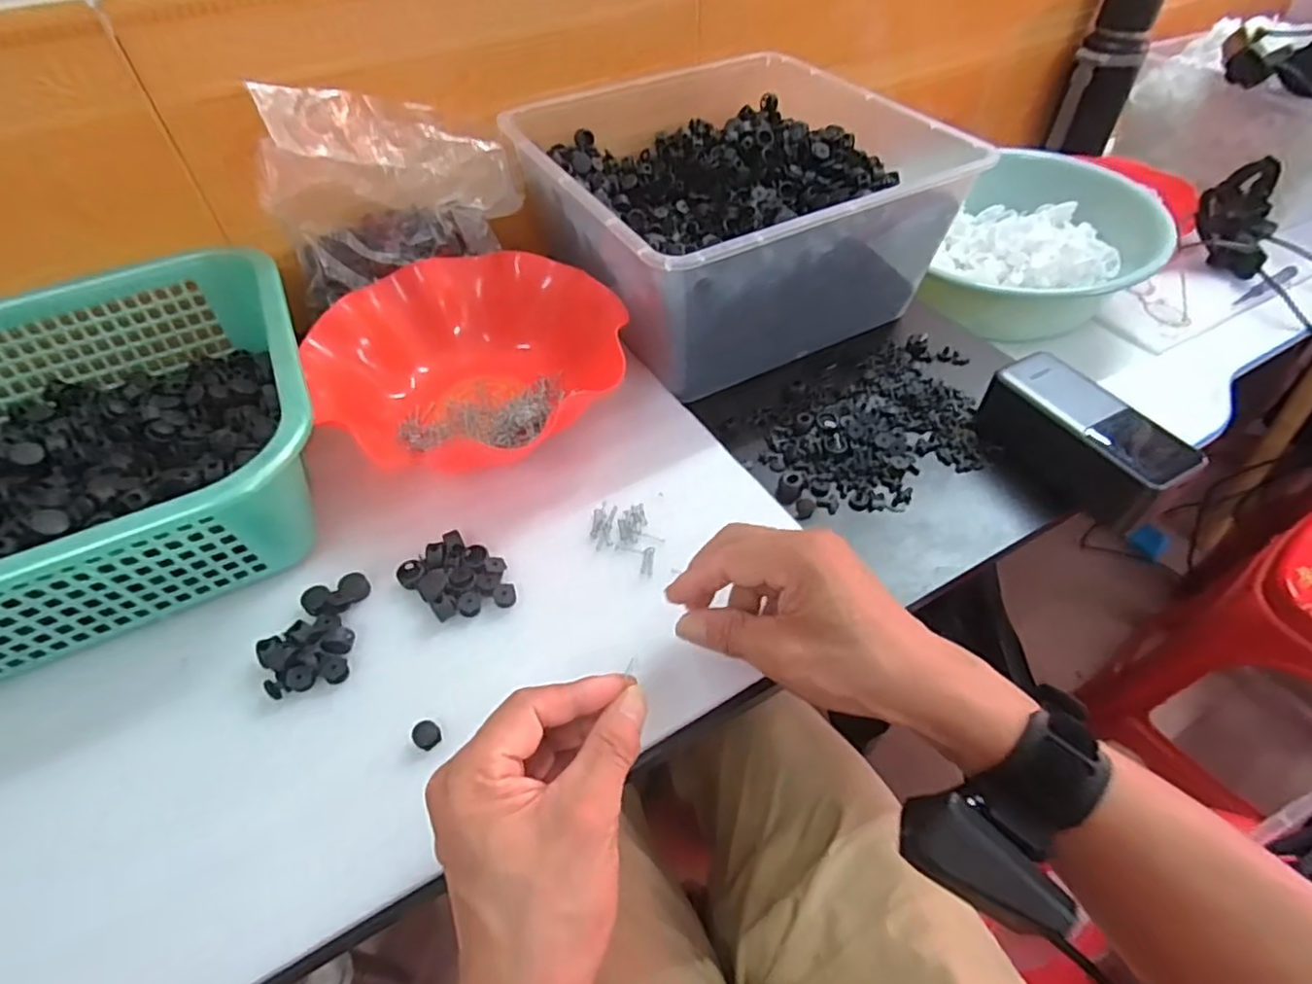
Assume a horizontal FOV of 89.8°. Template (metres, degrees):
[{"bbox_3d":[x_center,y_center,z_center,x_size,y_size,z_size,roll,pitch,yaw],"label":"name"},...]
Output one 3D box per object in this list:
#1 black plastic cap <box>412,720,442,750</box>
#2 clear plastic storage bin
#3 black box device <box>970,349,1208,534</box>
[{"bbox_3d":[-0.120,0.128,0.347,0.012,0.012,0.013,-1,50,1],"label":"black plastic cap"},{"bbox_3d":[0.060,-0.256,0.573,0.303,0.125,0.298,-23,57,-18],"label":"clear plastic storage bin"},{"bbox_3d":[0.295,-0.037,0.461,0.058,0.056,0.130,-25,57,-20],"label":"black box device"}]

